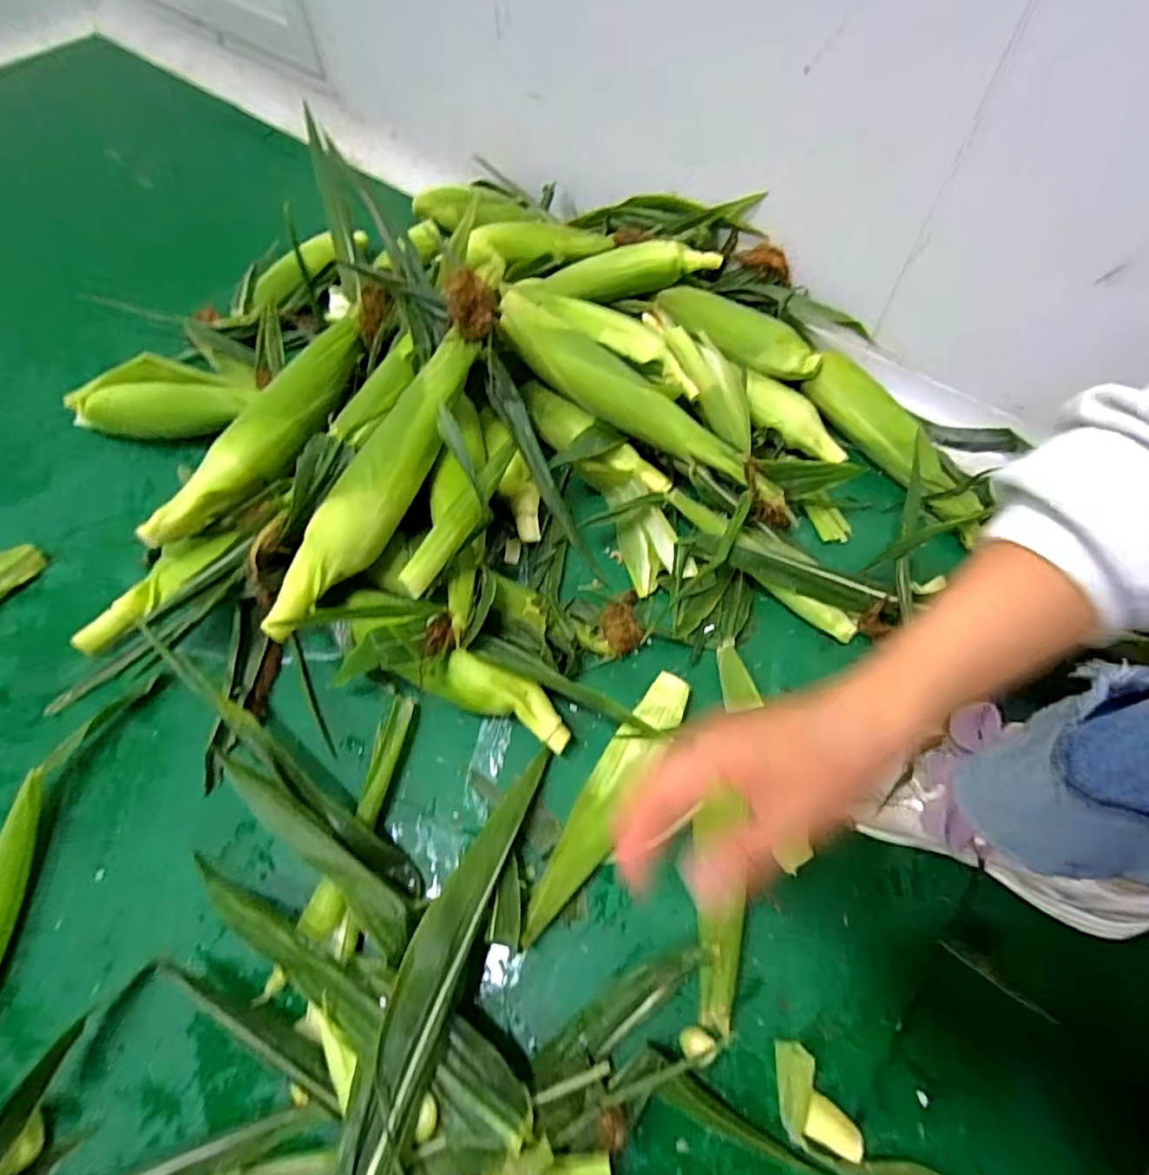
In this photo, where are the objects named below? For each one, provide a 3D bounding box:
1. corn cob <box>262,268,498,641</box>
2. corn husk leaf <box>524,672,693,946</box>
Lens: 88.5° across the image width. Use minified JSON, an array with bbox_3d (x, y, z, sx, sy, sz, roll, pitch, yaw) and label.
[{"bbox_3d":[-0.149,-0.112,0.489,0.060,0.050,0.341,23,78,15],"label":"corn cob"},{"bbox_3d":[0.027,0.158,0.448,0.035,0.022,0.214,27,64,17],"label":"corn husk leaf"}]

